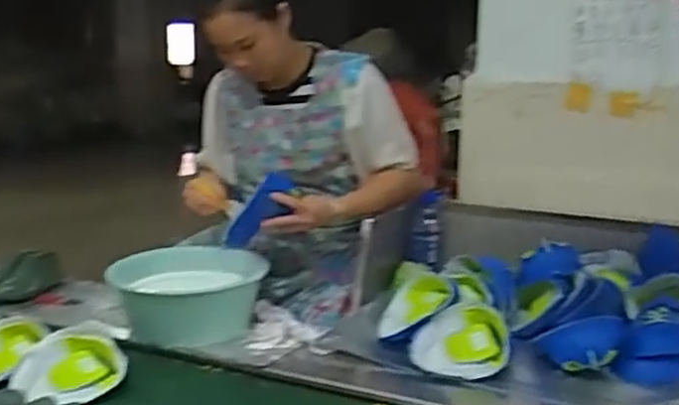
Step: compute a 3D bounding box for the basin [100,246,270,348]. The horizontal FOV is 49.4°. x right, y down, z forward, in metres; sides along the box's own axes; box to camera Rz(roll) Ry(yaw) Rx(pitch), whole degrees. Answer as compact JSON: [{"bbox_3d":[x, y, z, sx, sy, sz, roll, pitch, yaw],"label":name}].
[{"bbox_3d":[-0.315,0.192,1.536,0.292,0.142,0.292,-4,13,-20],"label":"basin"}]

